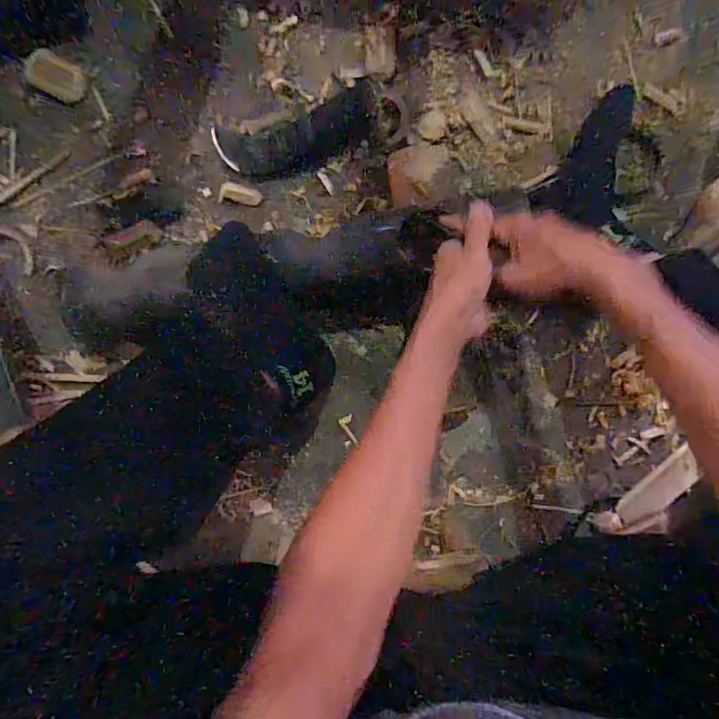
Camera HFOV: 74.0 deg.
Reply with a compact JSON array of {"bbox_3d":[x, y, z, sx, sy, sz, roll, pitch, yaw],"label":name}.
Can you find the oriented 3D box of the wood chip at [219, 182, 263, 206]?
[{"bbox_3d":[-0.134,-0.187,0.538,0.046,0.004,0.022,8,98,-5],"label":"wood chip"}]

